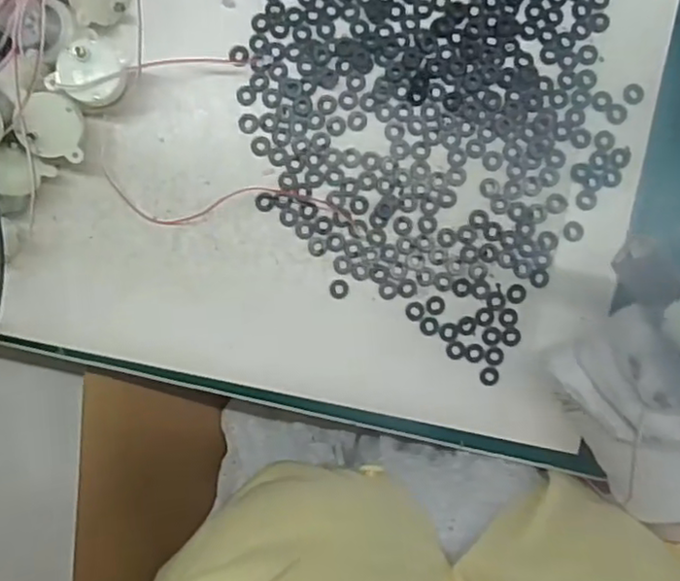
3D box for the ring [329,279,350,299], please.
[{"bbox_3d":[-0.001,0.000,0.352,0.010,0.004,0.011,0,93,2],"label":"ring"}]

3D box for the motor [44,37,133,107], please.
[{"bbox_3d":[-0.128,-0.112,0.336,0.034,0.015,0.032,24,95,-13],"label":"motor"}]

